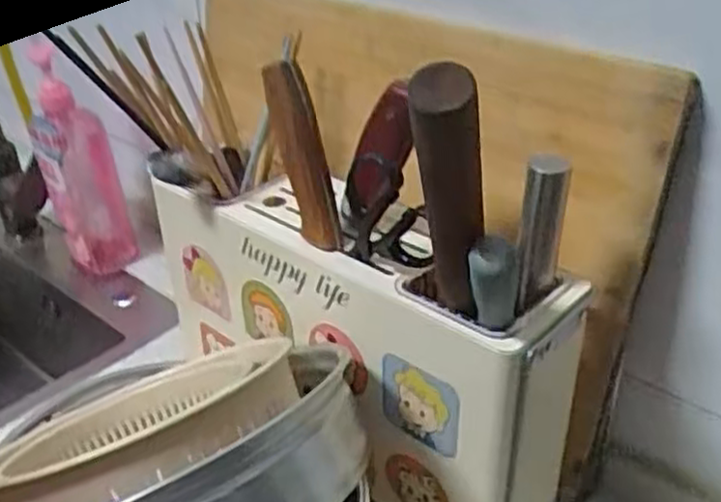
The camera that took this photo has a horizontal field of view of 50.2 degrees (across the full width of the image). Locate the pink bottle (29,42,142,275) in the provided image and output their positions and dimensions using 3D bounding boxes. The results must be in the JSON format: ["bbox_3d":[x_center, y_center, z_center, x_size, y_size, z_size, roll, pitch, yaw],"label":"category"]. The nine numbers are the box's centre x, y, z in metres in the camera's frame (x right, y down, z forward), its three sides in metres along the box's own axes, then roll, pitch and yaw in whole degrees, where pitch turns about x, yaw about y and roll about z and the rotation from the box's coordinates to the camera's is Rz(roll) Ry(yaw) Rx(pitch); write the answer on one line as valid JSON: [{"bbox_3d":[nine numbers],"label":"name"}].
[{"bbox_3d":[-0.323,-0.094,0.888,0.081,0.266,0.089,-15,34,-19],"label":"pink bottle"}]

